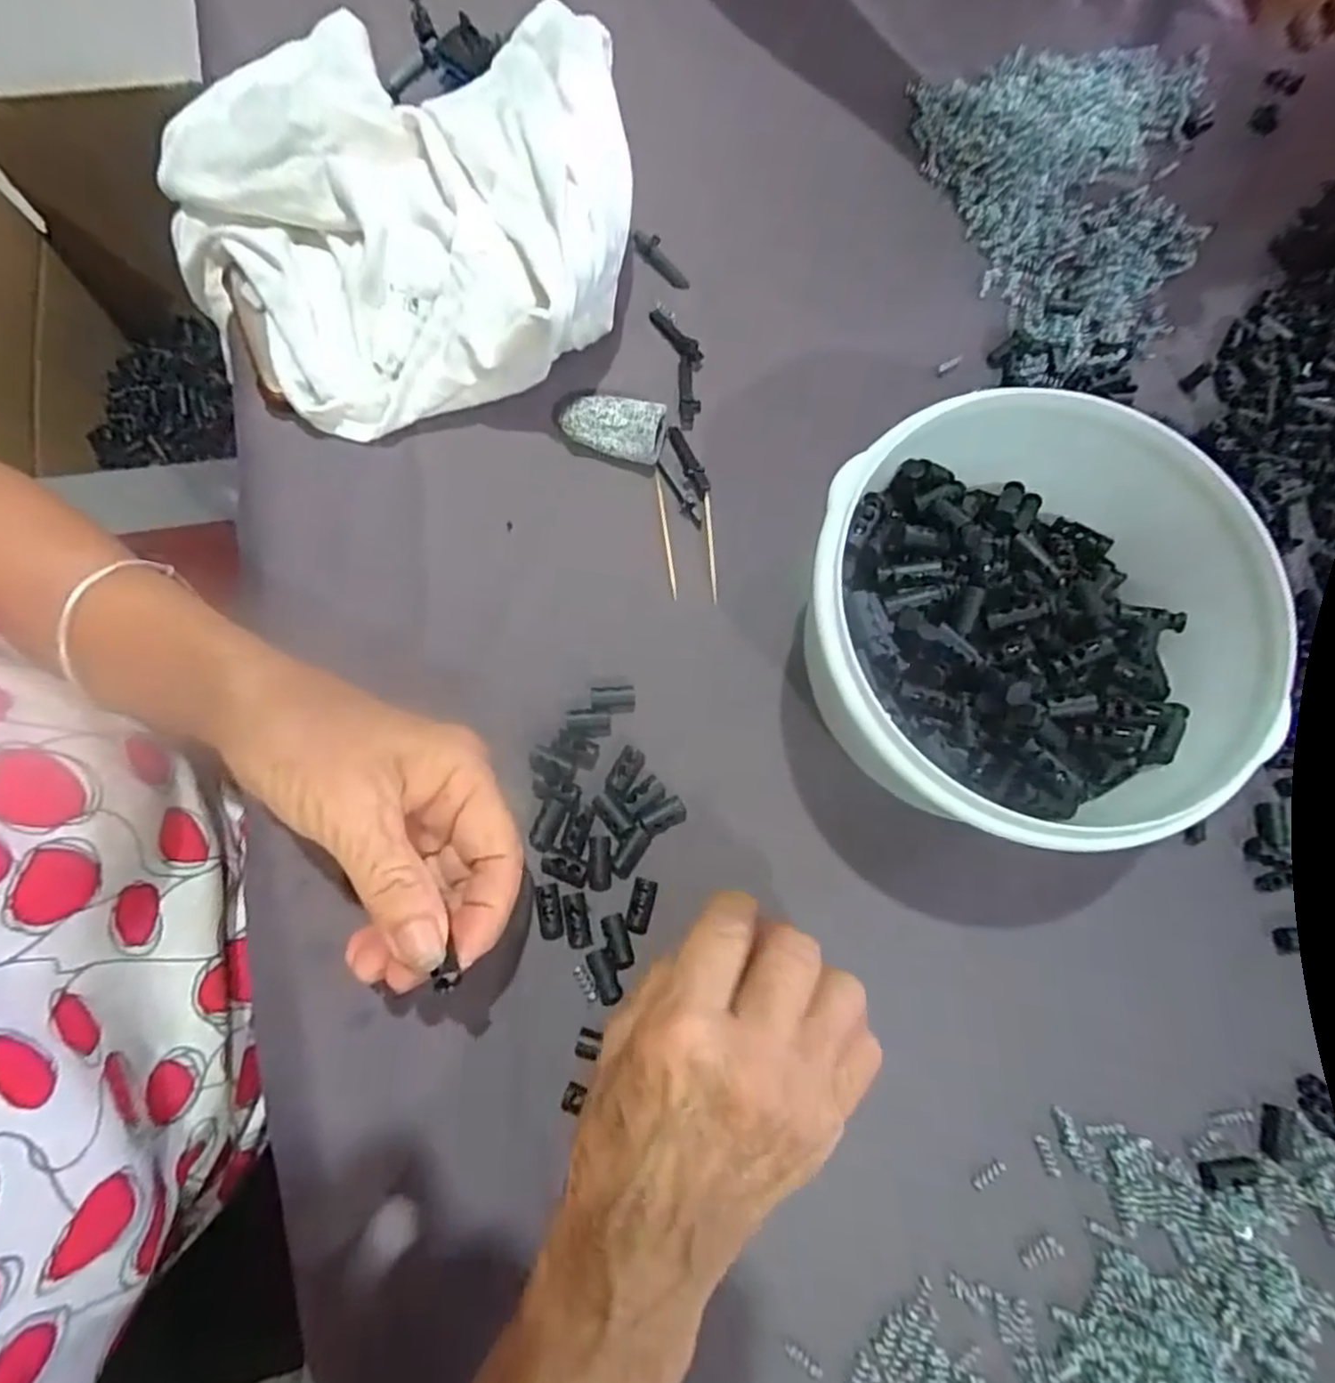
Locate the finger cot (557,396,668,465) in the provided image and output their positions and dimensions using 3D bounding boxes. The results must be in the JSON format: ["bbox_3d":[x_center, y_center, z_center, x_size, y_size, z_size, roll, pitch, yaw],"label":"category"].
[{"bbox_3d":[-0.025,-0.120,0.324,0.046,0.015,0.024,14,77,2],"label":"finger cot"}]

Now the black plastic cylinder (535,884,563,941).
[{"bbox_3d":[-0.046,0.087,0.280,0.009,0.008,0.022,-9,90,-3],"label":"black plastic cylinder"}]

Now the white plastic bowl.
[{"bbox_3d":[0.133,-0.023,0.278,0.161,0.078,0.156,0,77,-1],"label":"white plastic bowl"}]

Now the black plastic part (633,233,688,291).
[{"bbox_3d":[-0.004,-0.214,0.355,0.012,0.006,0.036,-34,80,-8],"label":"black plastic part"}]

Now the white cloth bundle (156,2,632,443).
[{"bbox_3d":[-0.128,-0.225,0.327,0.217,0.059,0.209,0,77,-1],"label":"white cloth bundle"}]

